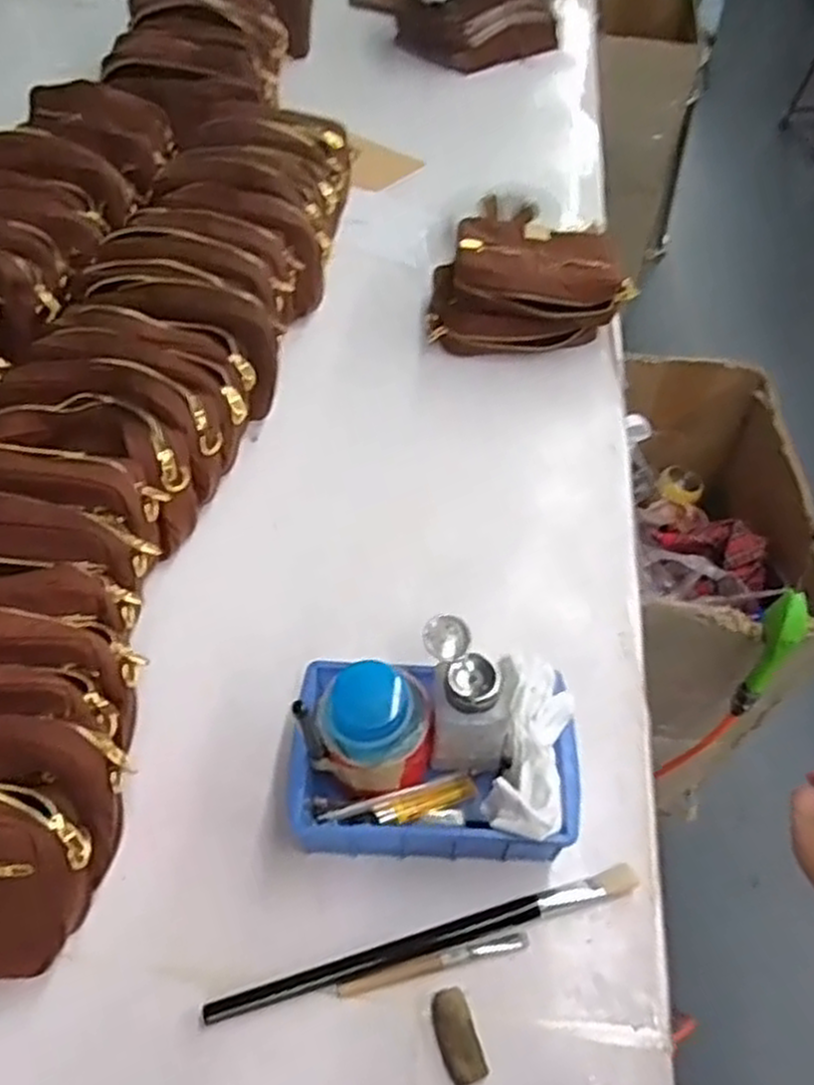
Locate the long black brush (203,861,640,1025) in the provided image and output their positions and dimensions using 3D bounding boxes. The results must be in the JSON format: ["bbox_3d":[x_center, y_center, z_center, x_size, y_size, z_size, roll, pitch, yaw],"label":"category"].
[{"bbox_3d":[0.017,0.268,0.528,0.296,0.008,0.018,-13,54,-11],"label":"long black brush"}]

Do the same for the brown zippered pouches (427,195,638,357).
[{"bbox_3d":[0.138,-0.301,0.917,0.221,0.111,0.159,-1,52,-2],"label":"brown zippered pouches"}]

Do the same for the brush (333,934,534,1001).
[{"bbox_3d":[0.016,0.278,0.518,0.130,0.004,0.013,-11,53,-9],"label":"brush"}]

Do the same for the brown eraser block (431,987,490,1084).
[{"bbox_3d":[0.032,0.310,0.493,0.024,0.004,0.051,-15,54,-12],"label":"brown eraser block"}]

